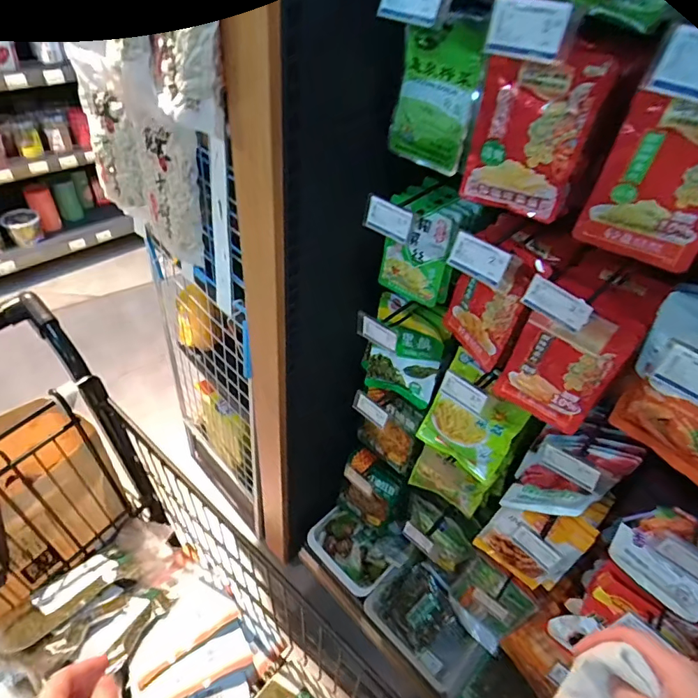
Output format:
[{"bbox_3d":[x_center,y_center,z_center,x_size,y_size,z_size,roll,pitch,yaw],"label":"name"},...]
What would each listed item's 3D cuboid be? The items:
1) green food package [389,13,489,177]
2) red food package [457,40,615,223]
[{"bbox_3d":[0.102,-0.304,0.559,0.101,0.163,0.027,31,49,22],"label":"green food package"},{"bbox_3d":[0.193,-0.228,0.501,0.119,0.170,0.021,21,46,17],"label":"red food package"}]

